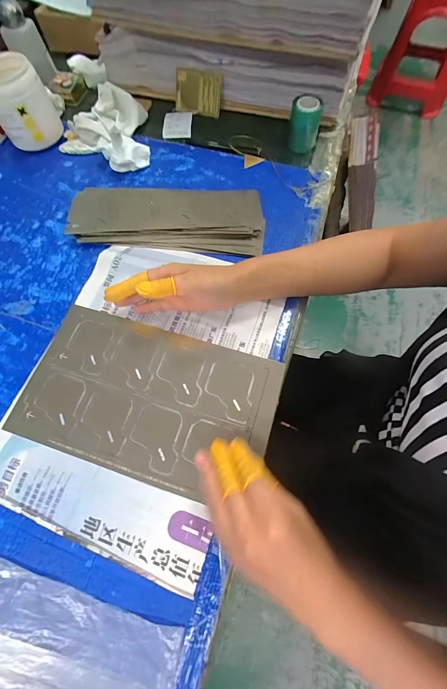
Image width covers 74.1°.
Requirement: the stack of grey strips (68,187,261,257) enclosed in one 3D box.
[{"bbox_3d":[-0.085,-0.199,0.453,0.287,0.021,0.113,2,68,3],"label":"stack of grey strips"}]

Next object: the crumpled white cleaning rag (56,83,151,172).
[{"bbox_3d":[-0.191,-0.384,0.522,0.165,0.047,0.149,23,71,12],"label":"crumpled white cleaning rag"}]

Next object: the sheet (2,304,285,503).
[{"bbox_3d":[-0.090,0.061,0.356,0.290,0.004,0.173,16,69,8],"label":"sheet"}]

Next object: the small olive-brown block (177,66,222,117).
[{"bbox_3d":[-0.048,-0.470,0.554,0.092,0.067,0.012,20,60,8],"label":"small olive-brown block"}]

